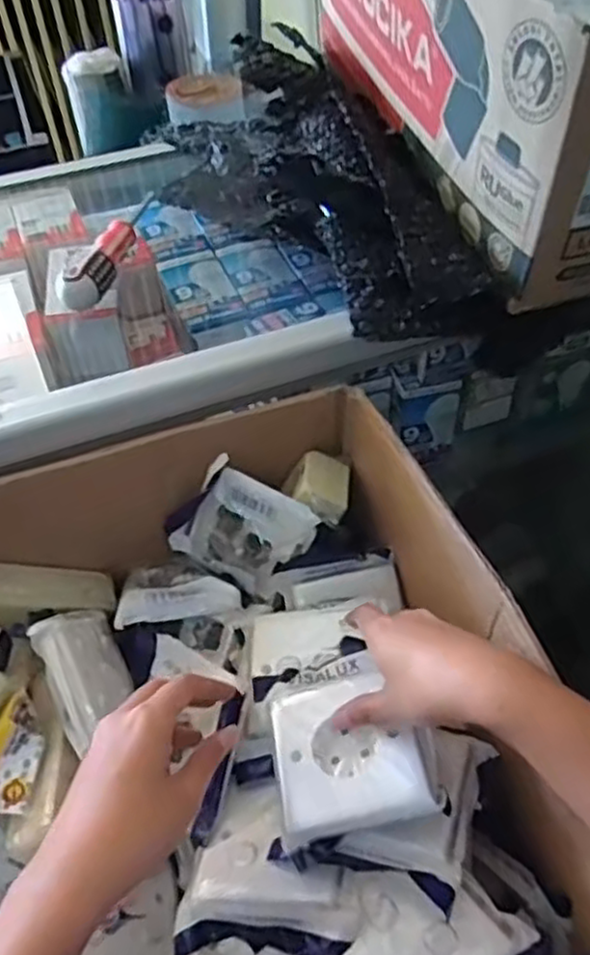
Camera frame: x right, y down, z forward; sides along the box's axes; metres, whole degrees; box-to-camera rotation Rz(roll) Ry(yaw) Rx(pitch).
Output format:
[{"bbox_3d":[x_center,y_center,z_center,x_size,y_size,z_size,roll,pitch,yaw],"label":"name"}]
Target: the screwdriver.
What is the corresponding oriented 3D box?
[{"bbox_3d":[-0.155,-0.206,0.622,0.028,0.027,0.174,6,49,8],"label":"screwdriver"}]

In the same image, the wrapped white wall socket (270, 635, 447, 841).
[{"bbox_3d":[0.034,0.158,0.451,0.092,0.038,0.116,-18,49,7],"label":"wrapped white wall socket"}]

